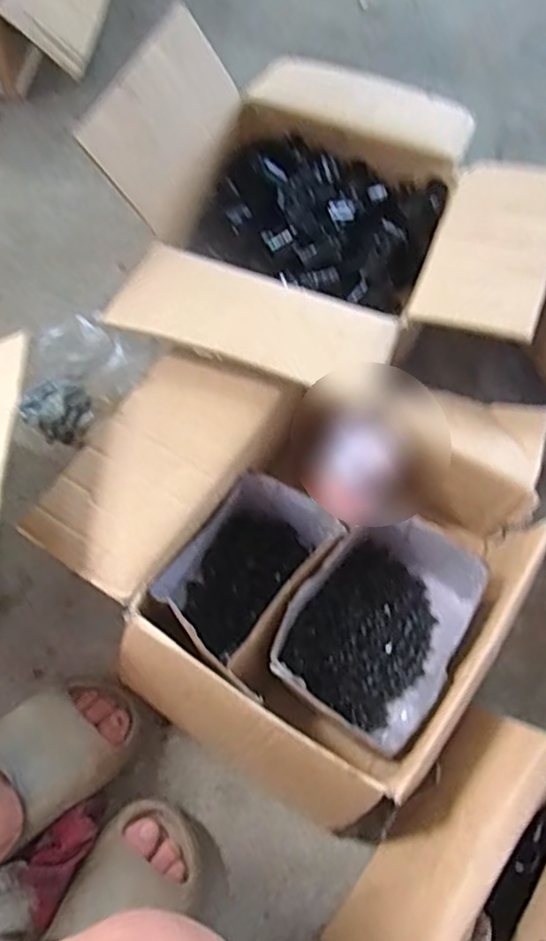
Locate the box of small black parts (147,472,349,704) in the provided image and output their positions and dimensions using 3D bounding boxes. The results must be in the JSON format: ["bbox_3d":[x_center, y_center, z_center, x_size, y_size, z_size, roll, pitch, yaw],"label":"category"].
[{"bbox_3d":[-0.027,0.105,0.686,0.126,0.115,0.191,39,72,10],"label":"box of small black parts"}]

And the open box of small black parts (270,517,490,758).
[{"bbox_3d":[0.109,0.157,0.676,0.164,0.109,0.217,33,71,8],"label":"open box of small black parts"}]

